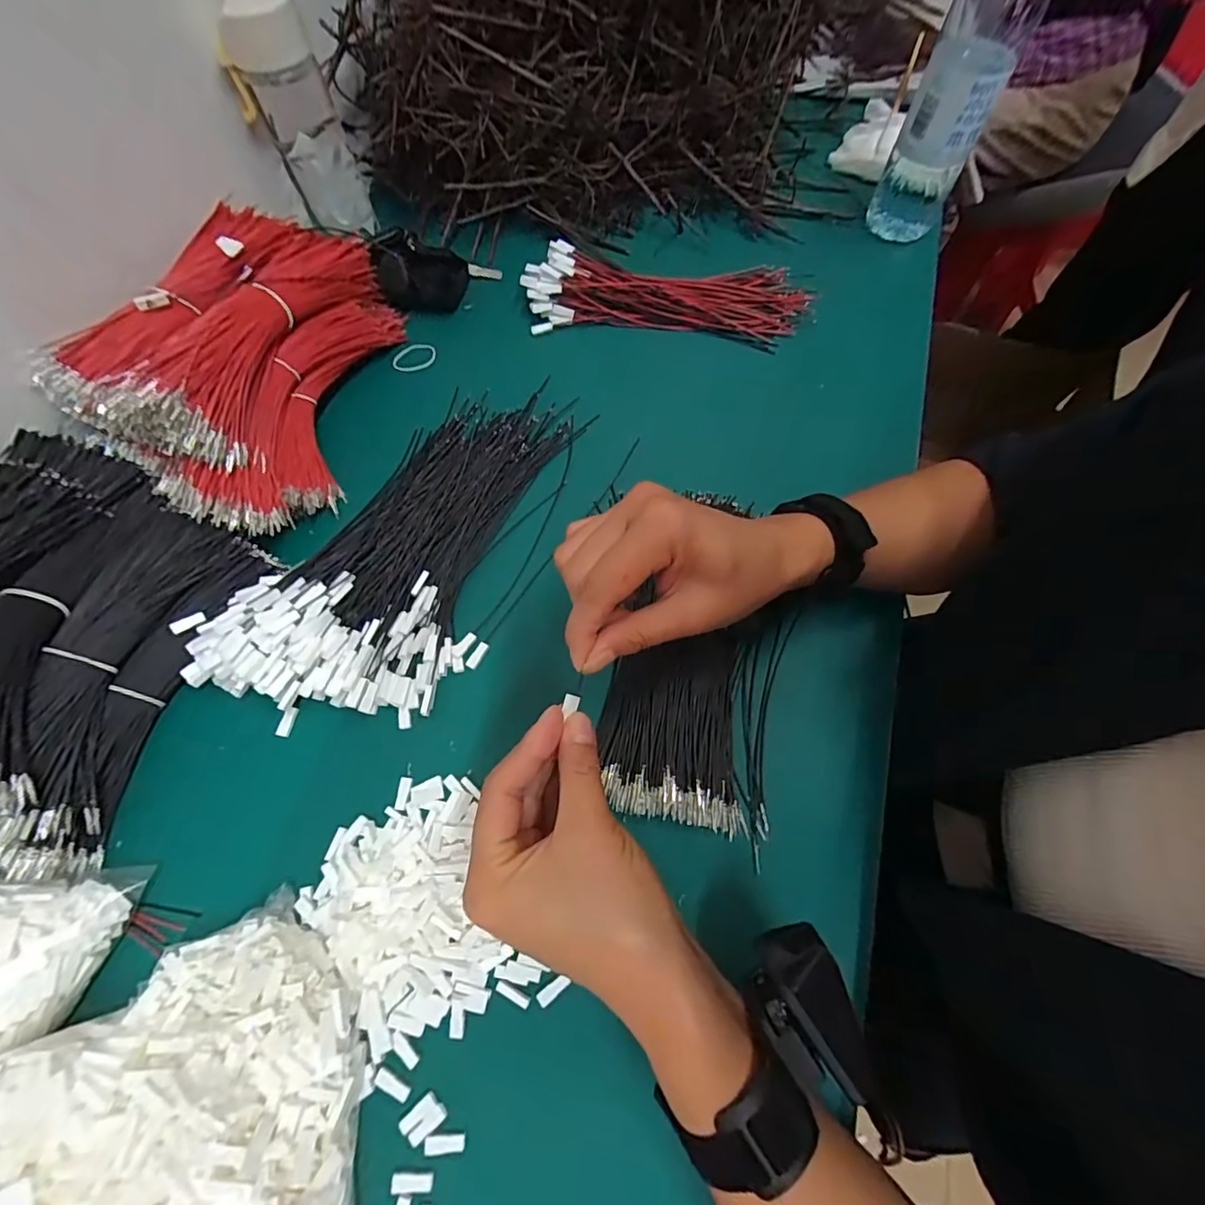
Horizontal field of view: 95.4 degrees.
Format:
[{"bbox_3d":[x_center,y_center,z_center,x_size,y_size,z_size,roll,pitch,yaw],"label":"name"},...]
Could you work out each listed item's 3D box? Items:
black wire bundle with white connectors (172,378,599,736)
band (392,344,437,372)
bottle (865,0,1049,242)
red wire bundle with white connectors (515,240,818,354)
[{"bbox_3d":[-0.130,-0.054,0.400,0.160,0.037,0.321,29,70,13],"label":"black wire bundle with white connectors"},{"bbox_3d":[-0.169,-0.221,0.492,0.040,0.004,0.030,-28,68,-11],"label":"band"},{"bbox_3d":[0.295,-0.421,0.457,0.064,0.213,0.062,22,68,11],"label":"bottle"},{"bbox_3d":[0.058,-0.283,0.499,0.250,0.028,0.081,4,66,3],"label":"red wire bundle with white connectors"}]

